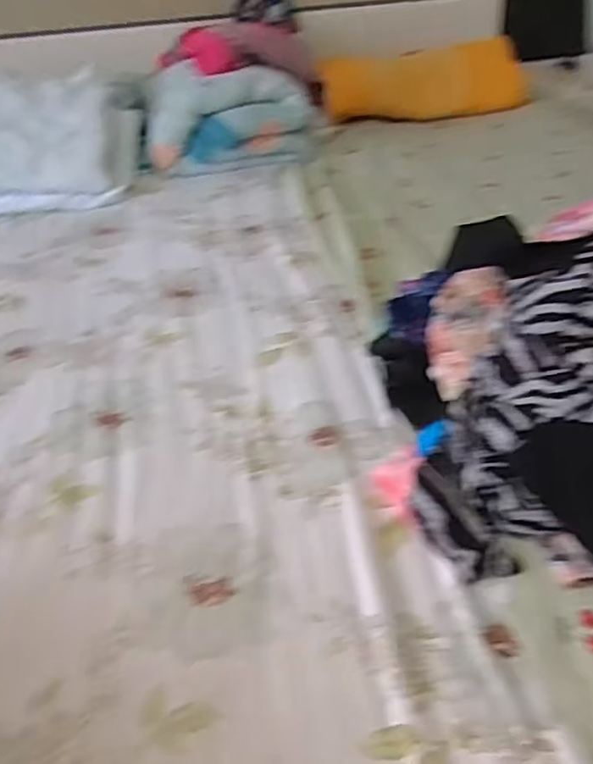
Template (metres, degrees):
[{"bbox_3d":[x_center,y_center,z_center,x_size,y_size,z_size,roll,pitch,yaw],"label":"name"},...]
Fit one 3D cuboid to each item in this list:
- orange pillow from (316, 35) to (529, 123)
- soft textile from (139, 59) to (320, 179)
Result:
[{"bbox_3d":[0.357,-0.819,1.754,0.589,0.162,0.116,-8,40,-8],"label":"orange pillow"},{"bbox_3d":[-0.153,-0.609,1.491,0.365,0.193,0.231,2,40,3],"label":"soft textile"}]

